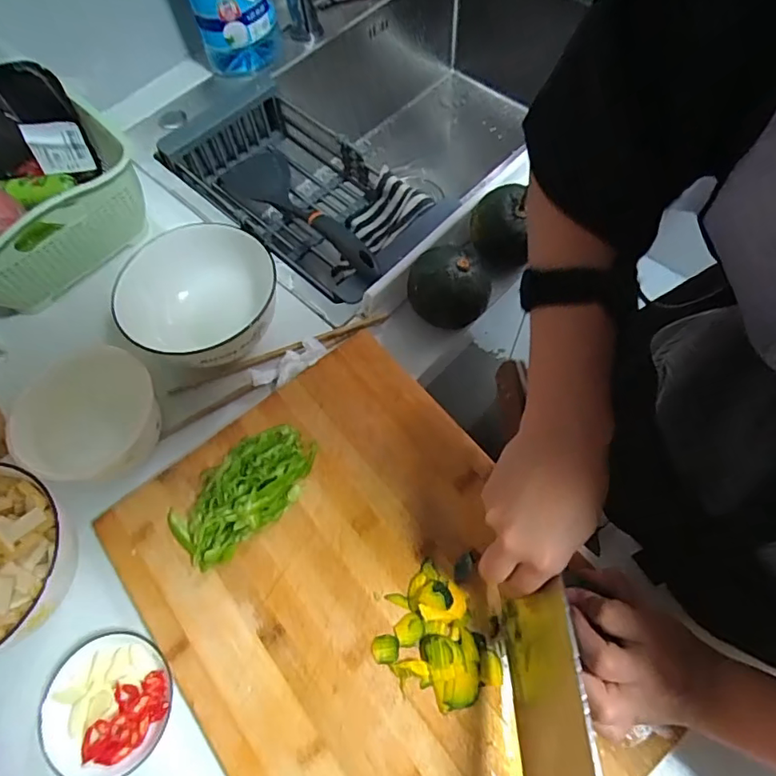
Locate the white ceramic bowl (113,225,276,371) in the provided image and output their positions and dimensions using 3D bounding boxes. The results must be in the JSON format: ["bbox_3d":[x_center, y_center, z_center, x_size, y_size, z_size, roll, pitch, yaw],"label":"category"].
[{"bbox_3d":[-0.179,-0.083,0.516,0.136,0.084,0.140,-1,65,3],"label":"white ceramic bowl"}]

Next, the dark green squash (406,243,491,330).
[{"bbox_3d":[0.061,-0.101,0.523,0.078,0.073,0.070,0,65,4],"label":"dark green squash"}]

